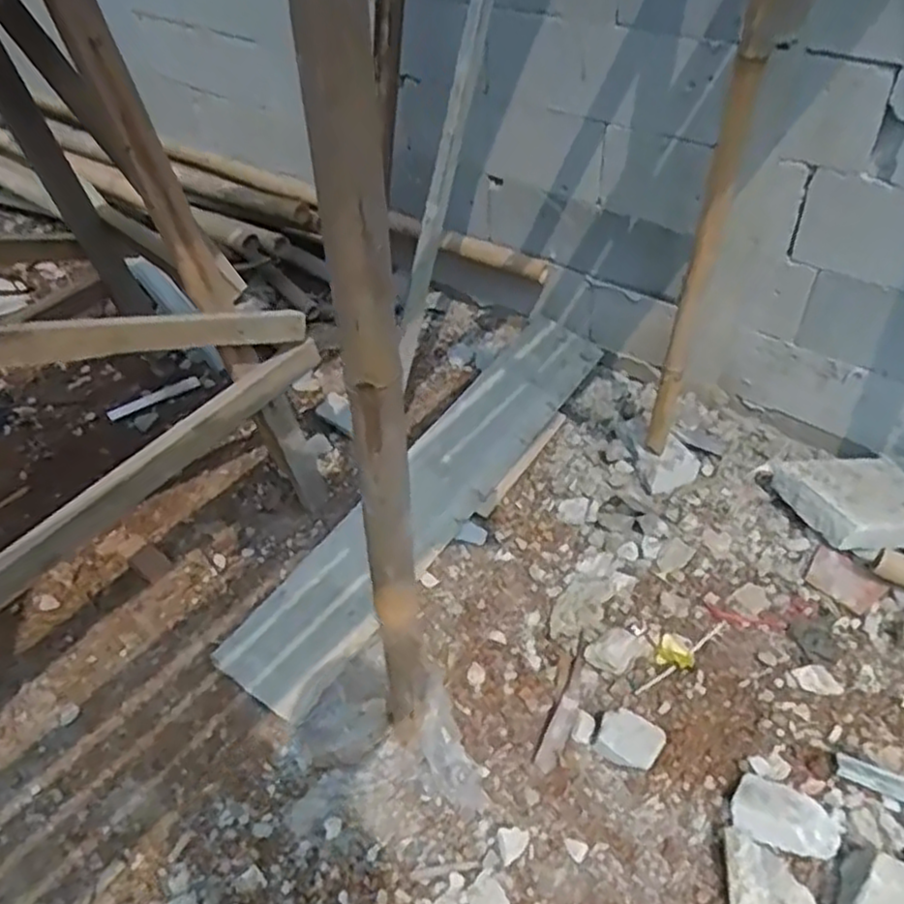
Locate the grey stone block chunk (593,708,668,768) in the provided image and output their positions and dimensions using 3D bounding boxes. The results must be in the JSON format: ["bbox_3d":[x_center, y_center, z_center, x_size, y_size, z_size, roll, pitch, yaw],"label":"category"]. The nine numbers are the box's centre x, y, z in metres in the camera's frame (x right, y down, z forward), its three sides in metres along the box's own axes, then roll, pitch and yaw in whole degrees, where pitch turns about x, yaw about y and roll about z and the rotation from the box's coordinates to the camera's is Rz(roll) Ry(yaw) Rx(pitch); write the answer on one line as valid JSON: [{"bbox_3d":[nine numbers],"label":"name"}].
[{"bbox_3d":[0.328,0.528,1.355,0.111,0.024,0.097,21,52,22],"label":"grey stone block chunk"}]

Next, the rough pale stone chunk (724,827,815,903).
[{"bbox_3d":[0.494,0.691,1.151,0.132,0.066,0.184,-2,47,2],"label":"rough pale stone chunk"}]

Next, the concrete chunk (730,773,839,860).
[{"bbox_3d":[0.548,0.603,1.211,0.161,0.086,0.107,22,51,23],"label":"concrete chunk"}]

